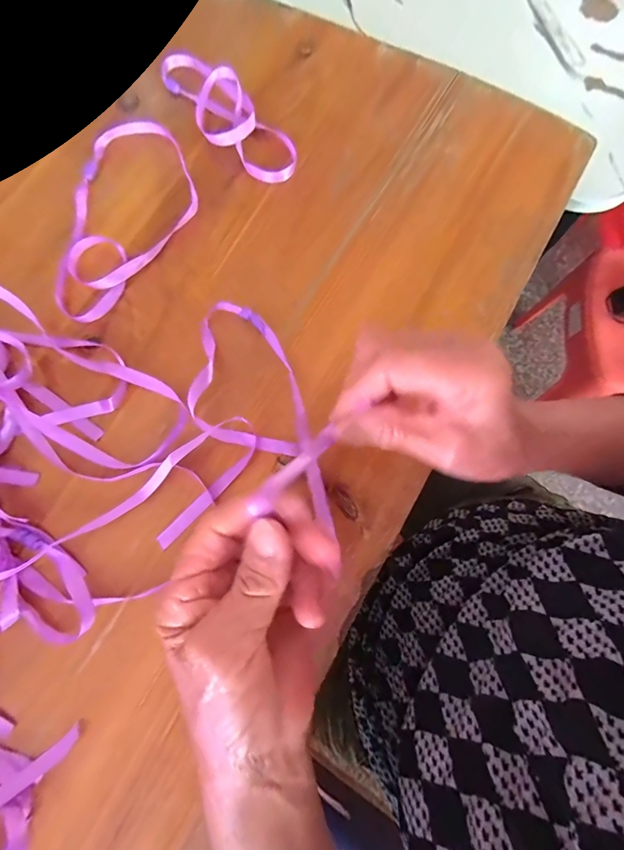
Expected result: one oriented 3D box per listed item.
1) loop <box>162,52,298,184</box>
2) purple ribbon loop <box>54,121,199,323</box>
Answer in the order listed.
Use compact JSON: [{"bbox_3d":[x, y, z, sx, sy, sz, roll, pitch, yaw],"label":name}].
[{"bbox_3d":[-0.076,-0.278,0.336,0.053,0.017,0.165,-38,78,-7],"label":"loop"},{"bbox_3d":[-0.151,-0.173,0.316,0.102,0.012,0.181,1,76,2],"label":"purple ribbon loop"}]

